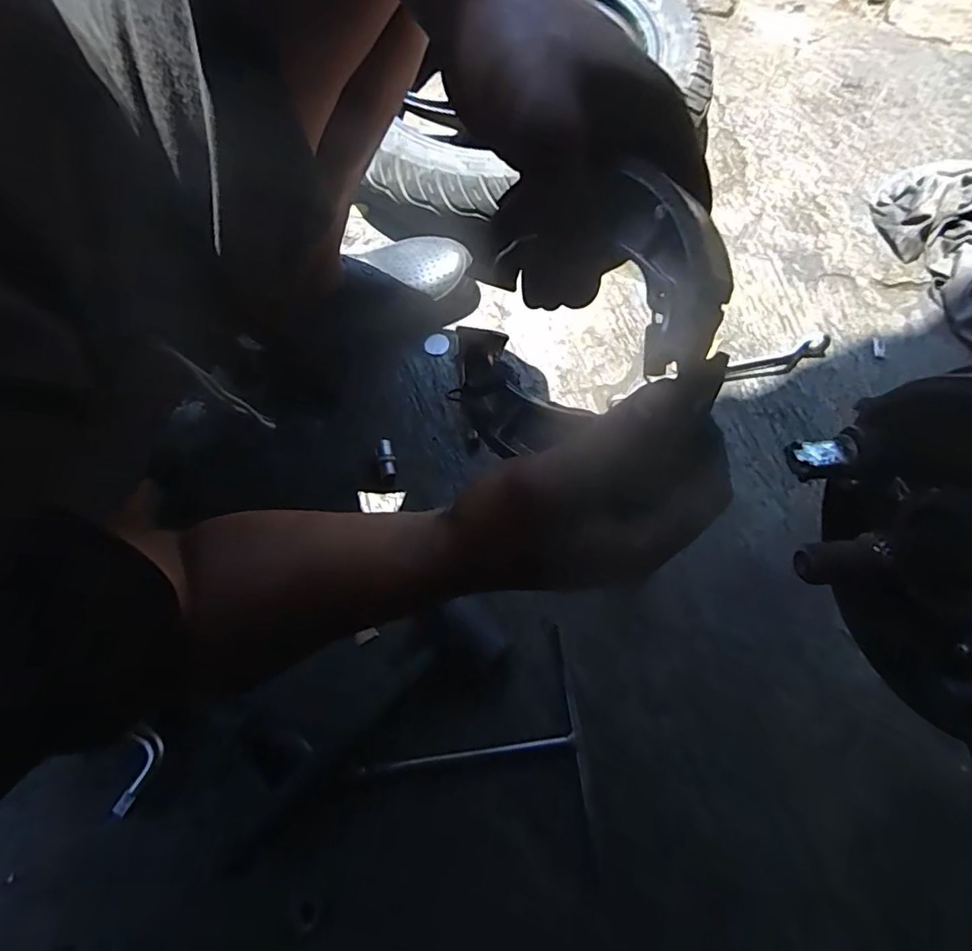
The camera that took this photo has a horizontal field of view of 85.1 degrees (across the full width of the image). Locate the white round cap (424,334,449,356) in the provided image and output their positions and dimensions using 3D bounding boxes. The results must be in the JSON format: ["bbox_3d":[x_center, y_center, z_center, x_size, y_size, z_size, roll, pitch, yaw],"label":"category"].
[{"bbox_3d":[-0.057,-0.152,0.618,0.029,0.004,0.025,-21,71,-5],"label":"white round cap"}]

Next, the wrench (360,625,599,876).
[{"bbox_3d":[-0.013,0.233,0.446,0.184,0.012,0.181,-6,70,0],"label":"wrench"}]

